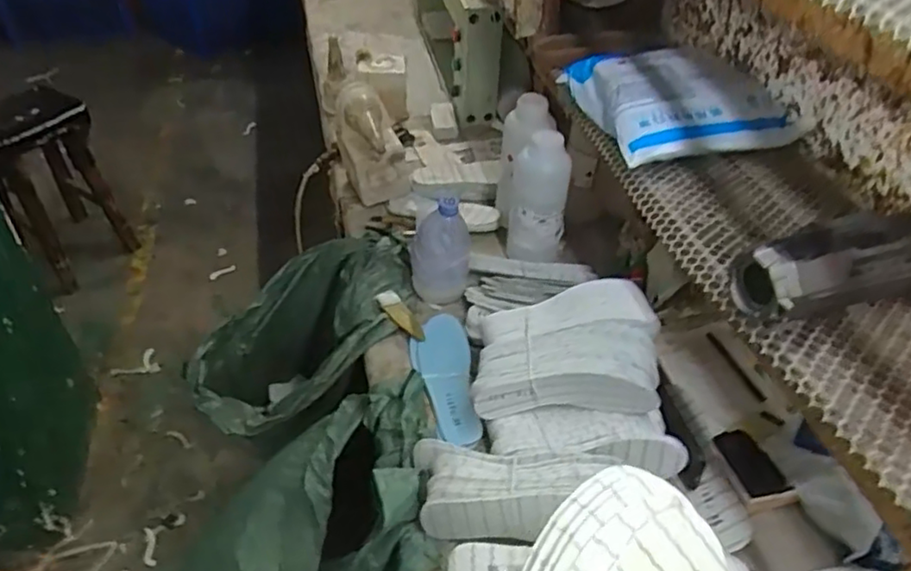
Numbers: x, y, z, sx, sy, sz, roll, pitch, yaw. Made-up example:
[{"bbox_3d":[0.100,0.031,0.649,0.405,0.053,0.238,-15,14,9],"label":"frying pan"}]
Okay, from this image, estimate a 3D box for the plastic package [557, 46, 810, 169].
[{"bbox_3d":[0.322,-0.264,0.917,0.271,0.064,0.223,-8,44,-13],"label":"plastic package"}]

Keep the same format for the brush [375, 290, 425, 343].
[{"bbox_3d":[-0.085,0.047,1.039,0.035,0.016,0.125,-24,49,-27],"label":"brush"}]

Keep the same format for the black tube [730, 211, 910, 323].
[{"bbox_3d":[0.394,-0.020,0.643,0.229,0.074,0.077,-9,44,-14],"label":"black tube"}]

